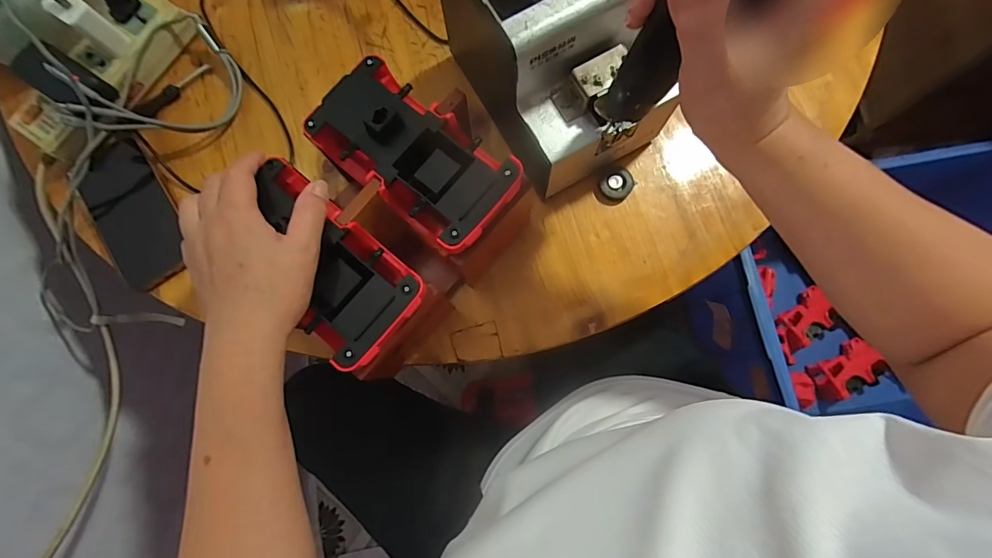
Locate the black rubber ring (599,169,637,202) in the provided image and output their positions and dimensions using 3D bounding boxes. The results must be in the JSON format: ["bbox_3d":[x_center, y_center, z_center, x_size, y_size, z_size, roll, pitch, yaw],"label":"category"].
[{"bbox_3d":[0.112,-0.086,0.405,0.028,0.006,0.030,0,81,3],"label":"black rubber ring"}]

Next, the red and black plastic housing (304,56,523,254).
[{"bbox_3d":[-0.059,-0.088,0.315,0.149,0.039,0.079,39,85,8],"label":"red and black plastic housing"}]

